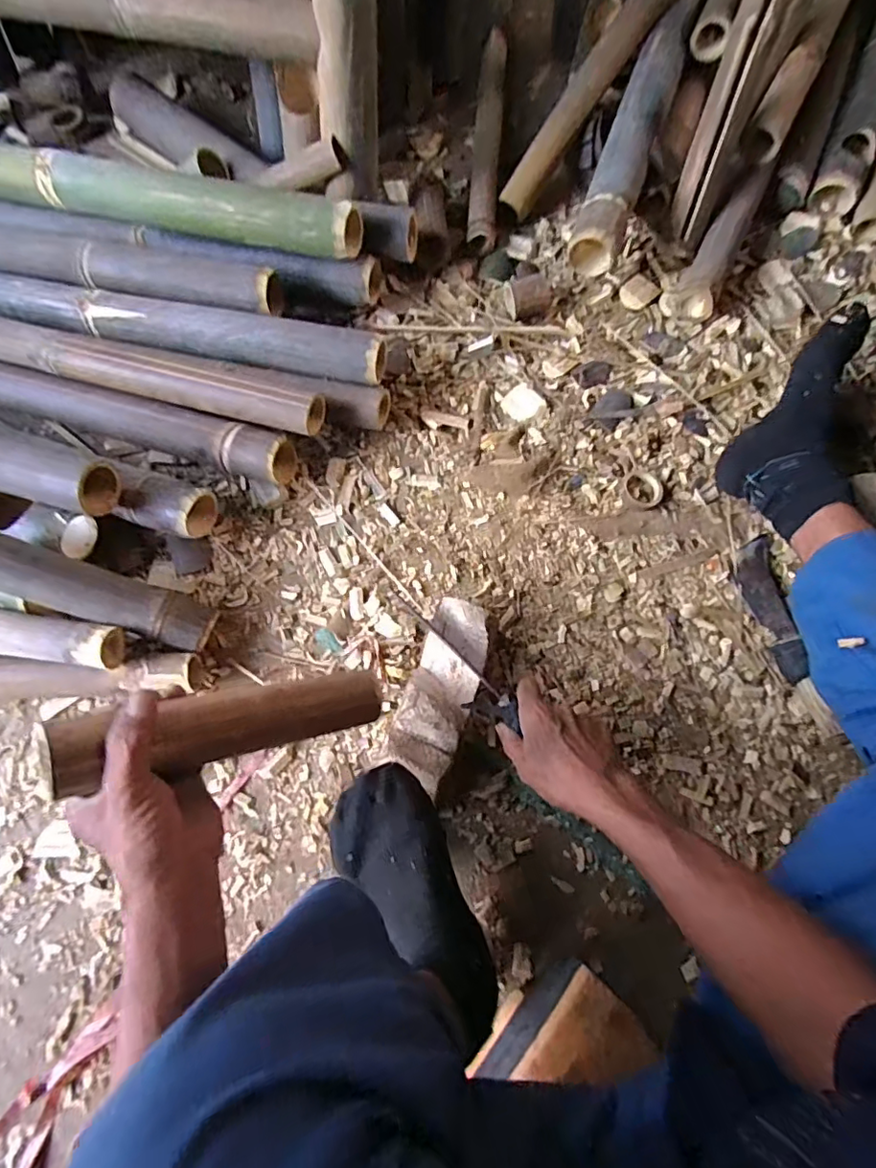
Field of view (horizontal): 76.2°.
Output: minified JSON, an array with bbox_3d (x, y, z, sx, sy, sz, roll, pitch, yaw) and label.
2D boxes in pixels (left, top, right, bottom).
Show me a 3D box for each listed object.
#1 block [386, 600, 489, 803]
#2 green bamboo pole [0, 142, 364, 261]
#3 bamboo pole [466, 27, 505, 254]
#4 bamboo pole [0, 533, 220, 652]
[{"bbox_3d":[0.003,0.118,0.616,0.072,0.058,0.193,19,74,7],"label":"block"},{"bbox_3d":[-0.744,-0.609,0.787,1.330,0.076,0.088,14,74,5],"label":"green bamboo pole"},{"bbox_3d":[0.080,-0.715,0.889,0.048,0.041,0.453,3,73,2],"label":"bamboo pole"},{"bbox_3d":[-0.374,0.009,0.605,0.252,0.057,0.058,22,73,-20],"label":"bamboo pole"}]

